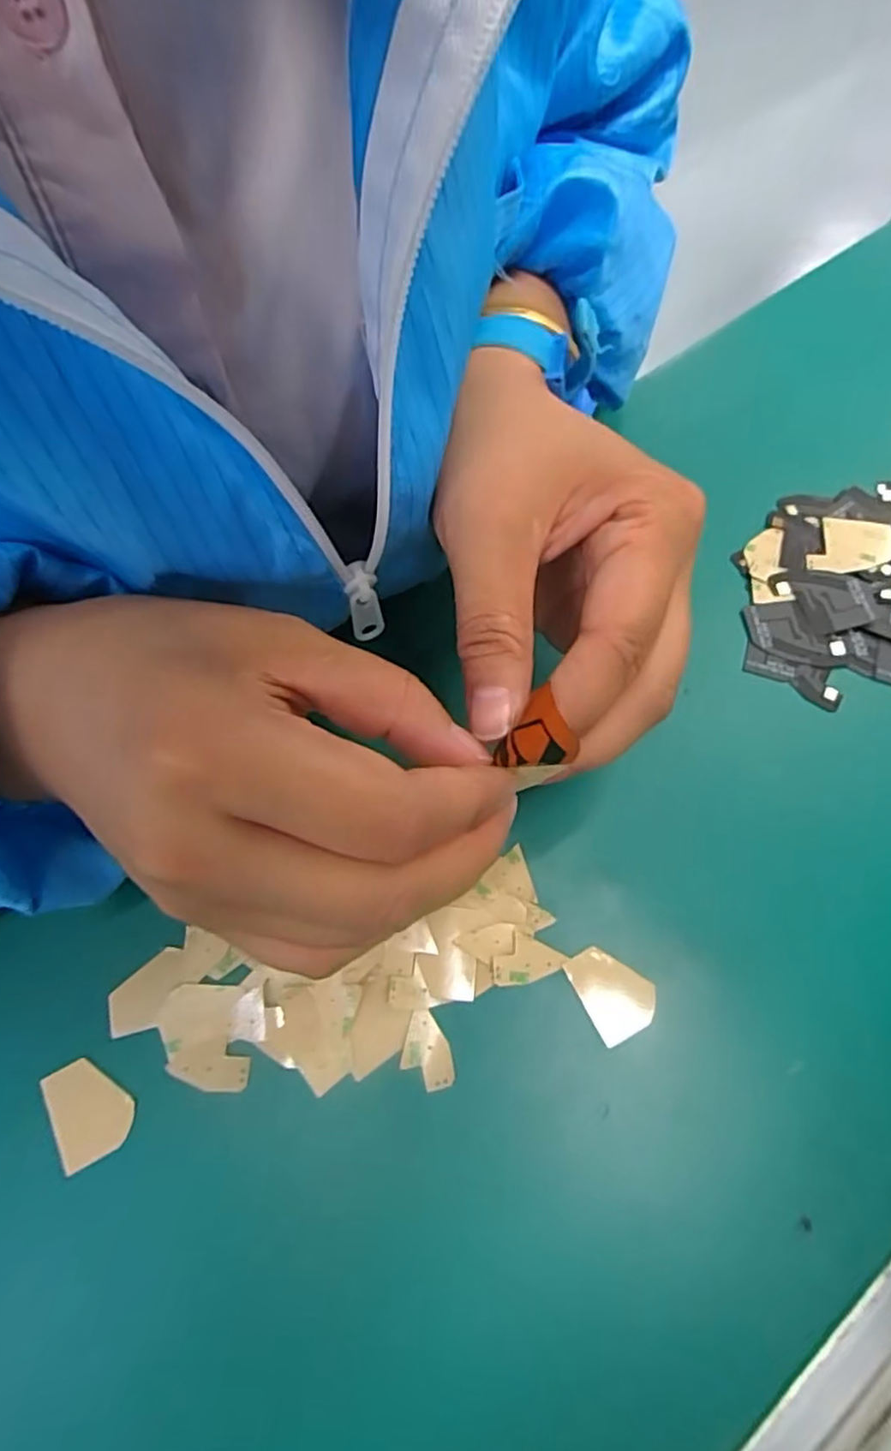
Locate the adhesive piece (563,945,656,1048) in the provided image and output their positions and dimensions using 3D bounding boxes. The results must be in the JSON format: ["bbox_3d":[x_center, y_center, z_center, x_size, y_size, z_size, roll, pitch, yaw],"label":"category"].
[{"bbox_3d":[0.056,0.086,0.224,0.023,0.004,0.029,-26,69,-11],"label":"adhesive piece"}]

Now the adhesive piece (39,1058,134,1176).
[{"bbox_3d":[-0.112,0.120,0.213,0.022,0.004,0.029,-23,77,-18],"label":"adhesive piece"}]

